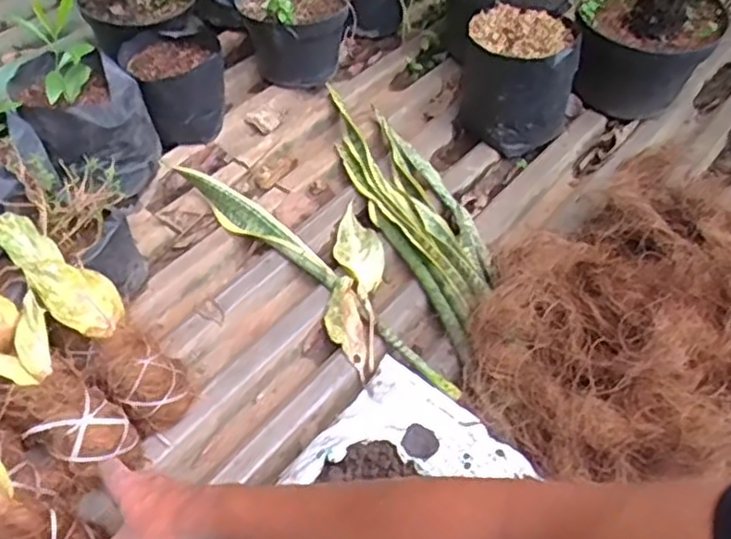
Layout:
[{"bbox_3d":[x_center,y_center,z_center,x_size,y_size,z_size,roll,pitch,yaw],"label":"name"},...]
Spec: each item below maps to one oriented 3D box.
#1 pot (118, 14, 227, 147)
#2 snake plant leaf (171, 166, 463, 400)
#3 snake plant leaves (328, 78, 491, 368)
[{"bbox_3d":[-0.279,-0.269,1.039,0.132,0.126,0.129,4,51,-5],"label":"pot"},{"bbox_3d":[-0.069,-0.003,0.883,0.493,0.050,0.050,39,56,22],"label":"snake plant leaf"},{"bbox_3d":[0.058,-0.106,0.982,0.125,0.047,0.486,-18,54,-18],"label":"snake plant leaves"}]

